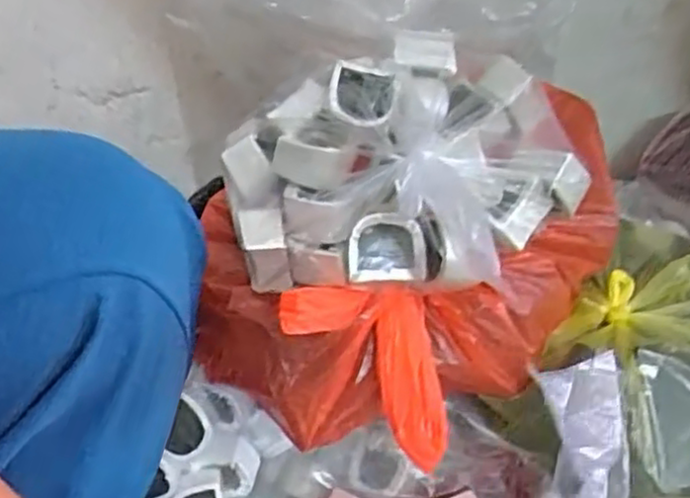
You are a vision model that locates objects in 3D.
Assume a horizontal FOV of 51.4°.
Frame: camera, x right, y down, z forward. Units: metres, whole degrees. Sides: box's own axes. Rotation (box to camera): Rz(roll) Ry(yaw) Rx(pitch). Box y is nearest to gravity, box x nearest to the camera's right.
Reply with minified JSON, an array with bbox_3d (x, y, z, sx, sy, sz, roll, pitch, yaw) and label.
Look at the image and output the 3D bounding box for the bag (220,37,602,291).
[{"bbox_3d":[0.039,-0.052,0.460,0.223,0.123,0.132,-13,29,-9],"label":"bag"}]

